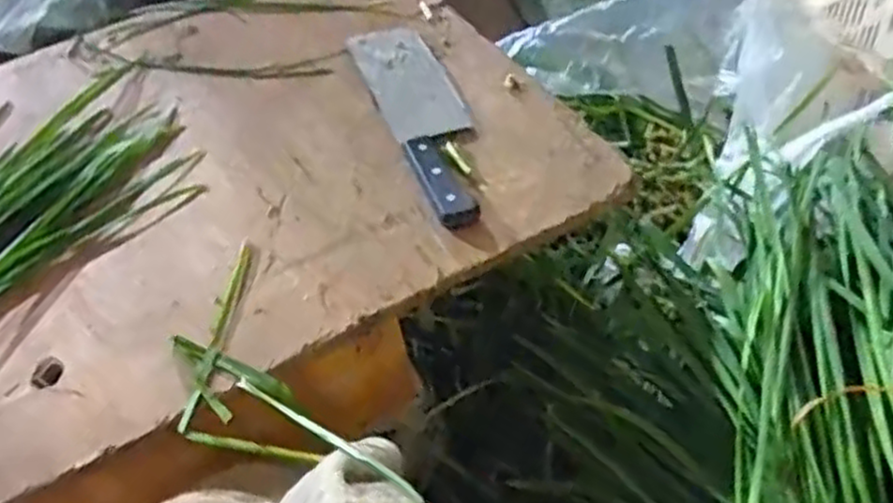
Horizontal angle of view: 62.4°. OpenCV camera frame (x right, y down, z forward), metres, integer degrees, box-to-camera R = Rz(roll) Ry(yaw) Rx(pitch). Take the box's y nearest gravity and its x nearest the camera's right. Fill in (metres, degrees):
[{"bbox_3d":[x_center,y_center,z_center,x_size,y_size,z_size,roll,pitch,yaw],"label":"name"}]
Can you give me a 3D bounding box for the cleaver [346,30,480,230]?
[{"bbox_3d":[-0.017,-0.120,0.639,0.074,0.017,0.264,-18,50,-11],"label":"cleaver"}]

